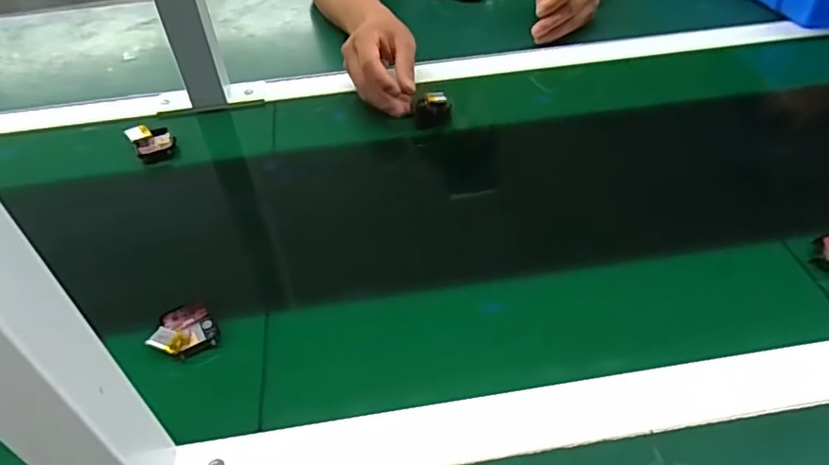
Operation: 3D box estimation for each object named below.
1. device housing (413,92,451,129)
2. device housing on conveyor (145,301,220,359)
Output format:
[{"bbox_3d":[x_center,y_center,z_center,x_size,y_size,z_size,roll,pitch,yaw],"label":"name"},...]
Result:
[{"bbox_3d":[0.019,-0.130,0.610,0.038,0.026,0.037,-6,43,-5],"label":"device housing"},{"bbox_3d":[-0.167,0.067,0.415,0.043,0.016,0.044,-24,51,-18],"label":"device housing on conveyor"}]

